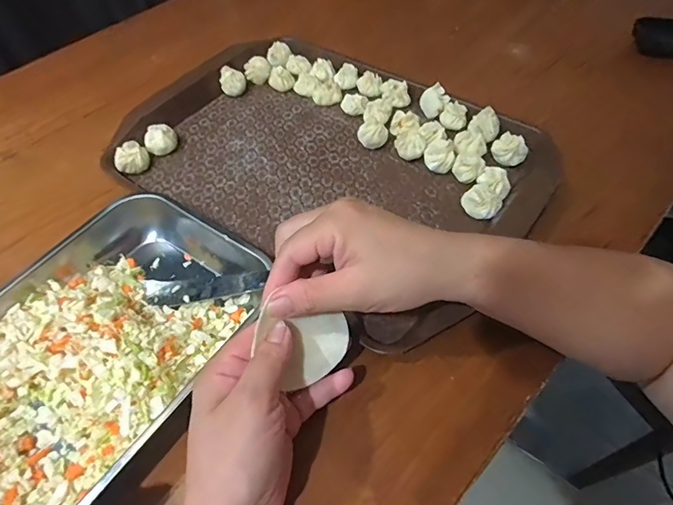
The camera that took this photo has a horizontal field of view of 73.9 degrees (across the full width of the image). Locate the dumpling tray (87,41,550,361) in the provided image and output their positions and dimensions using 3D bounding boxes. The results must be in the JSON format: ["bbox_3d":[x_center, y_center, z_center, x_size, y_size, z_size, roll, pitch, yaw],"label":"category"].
[{"bbox_3d":[-0.018,-0.104,0.462,0.414,0.030,0.282,31,62,24],"label":"dumpling tray"}]

